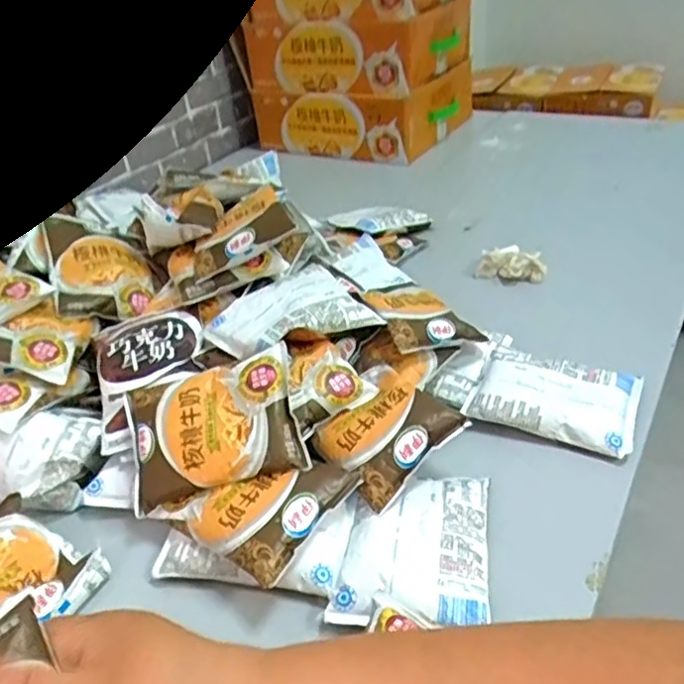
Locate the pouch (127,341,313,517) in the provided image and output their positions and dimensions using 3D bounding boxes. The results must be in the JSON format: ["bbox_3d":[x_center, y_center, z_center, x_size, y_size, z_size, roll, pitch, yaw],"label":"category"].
[{"bbox_3d":[-0.094,0.059,0.462,0.124,0.019,0.097,-17,60,3],"label":"pouch"}]

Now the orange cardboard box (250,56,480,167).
[{"bbox_3d":[0.046,-0.423,1.131,0.302,0.089,0.255,16,41,29],"label":"orange cardboard box"}]

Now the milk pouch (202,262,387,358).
[{"bbox_3d":[-0.043,-0.023,0.530,0.126,0.031,0.088,-24,39,-23],"label":"milk pouch"}]

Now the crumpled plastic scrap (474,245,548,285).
[{"bbox_3d":[0.192,-0.086,0.717,0.075,0.037,0.027,13,39,25],"label":"crumpled plastic scrap"}]

